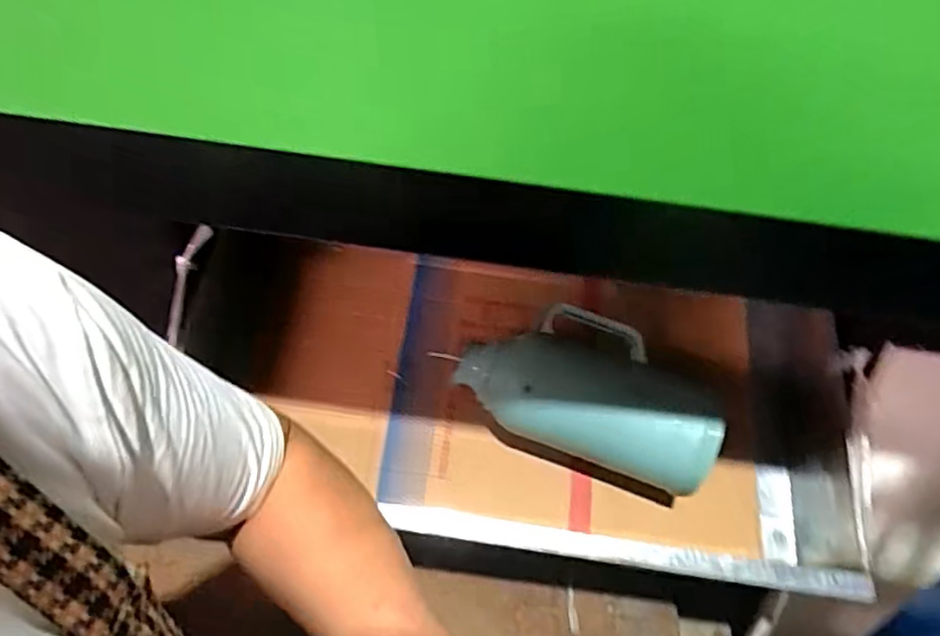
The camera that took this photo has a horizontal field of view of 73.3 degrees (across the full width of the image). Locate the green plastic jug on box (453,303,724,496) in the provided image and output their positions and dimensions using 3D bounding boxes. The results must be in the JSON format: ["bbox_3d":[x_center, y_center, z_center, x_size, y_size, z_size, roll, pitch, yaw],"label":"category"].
[{"bbox_3d":[0.166,0.099,0.892,0.347,0.129,0.160,16,42,9],"label":"green plastic jug on box"}]

